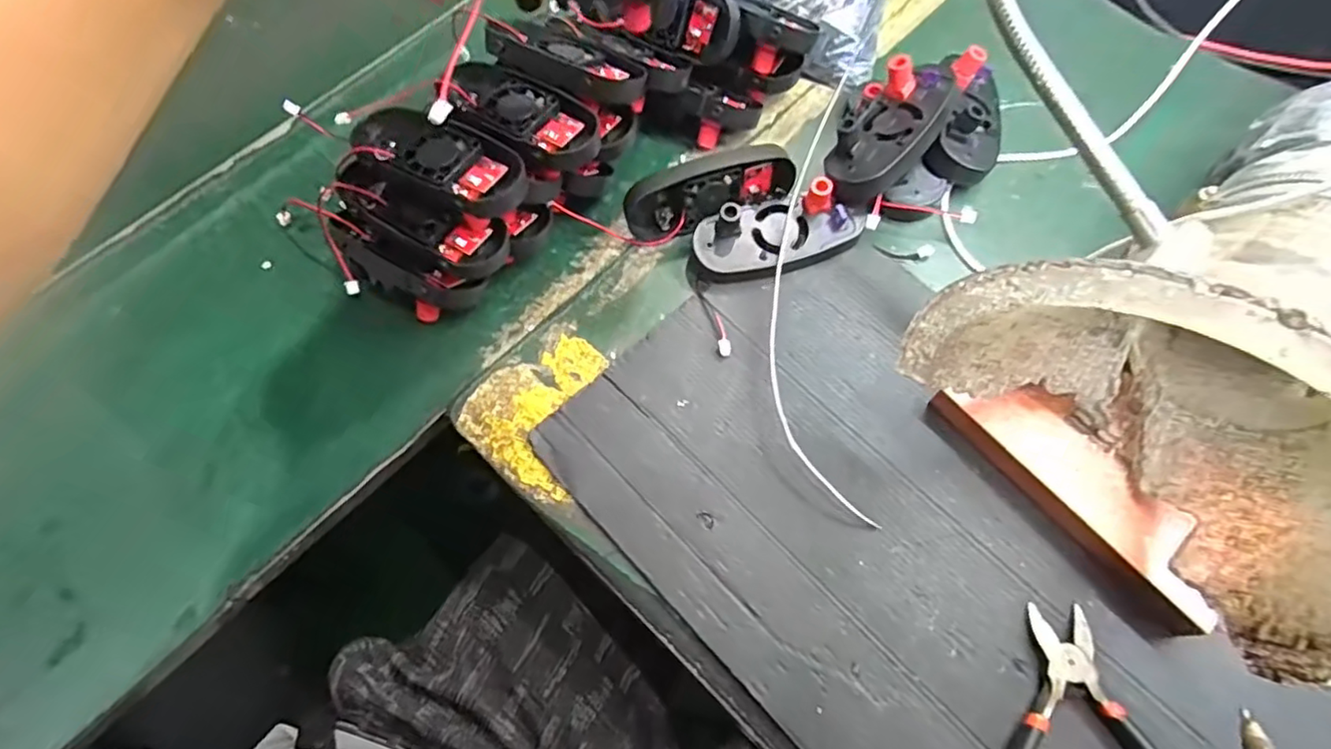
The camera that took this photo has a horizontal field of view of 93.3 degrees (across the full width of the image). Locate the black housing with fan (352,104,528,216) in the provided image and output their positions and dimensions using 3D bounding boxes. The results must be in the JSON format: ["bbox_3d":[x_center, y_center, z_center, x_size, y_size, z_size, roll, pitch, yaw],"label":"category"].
[{"bbox_3d":[-0.137,-0.132,0.375,0.119,0.021,0.049,33,72,15],"label":"black housing with fan"}]

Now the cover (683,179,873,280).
[{"bbox_3d":[0.074,-0.093,0.414,0.113,0.037,0.054,-16,75,-2],"label":"cover"}]

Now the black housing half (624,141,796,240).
[{"bbox_3d":[0.028,-0.124,0.416,0.114,0.045,0.027,-17,65,8],"label":"black housing half"}]

